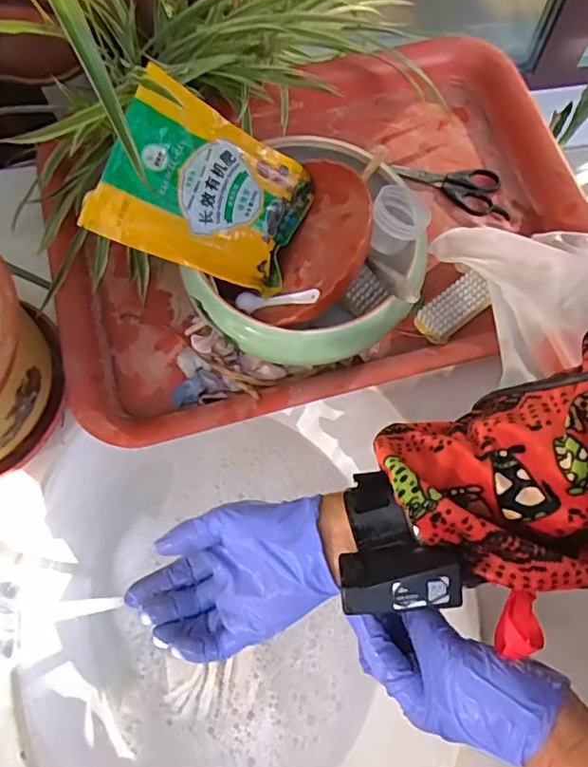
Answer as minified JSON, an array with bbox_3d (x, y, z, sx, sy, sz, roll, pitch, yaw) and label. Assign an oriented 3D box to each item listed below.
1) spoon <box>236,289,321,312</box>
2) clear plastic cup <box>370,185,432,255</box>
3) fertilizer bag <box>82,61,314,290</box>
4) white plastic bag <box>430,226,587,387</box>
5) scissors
[{"bbox_3d":[-0.013,-0.067,0.443,0.073,0.011,0.013,-1,67,29],"label":"spoon"},{"bbox_3d":[0.082,-0.128,0.425,0.042,0.033,0.046,0,69,1],"label":"clear plastic cup"},{"bbox_3d":[-0.063,-0.145,0.425,0.151,0.022,0.122,23,85,-22],"label":"fertilizer bag"},{"bbox_3d":[0.213,-0.081,0.482,0.134,0.050,0.157,-18,70,-5],"label":"white plastic bag"},{"bbox_3d":[0.155,-0.194,0.549,0.116,0.010,0.051,10,70,5],"label":"scissors"}]

